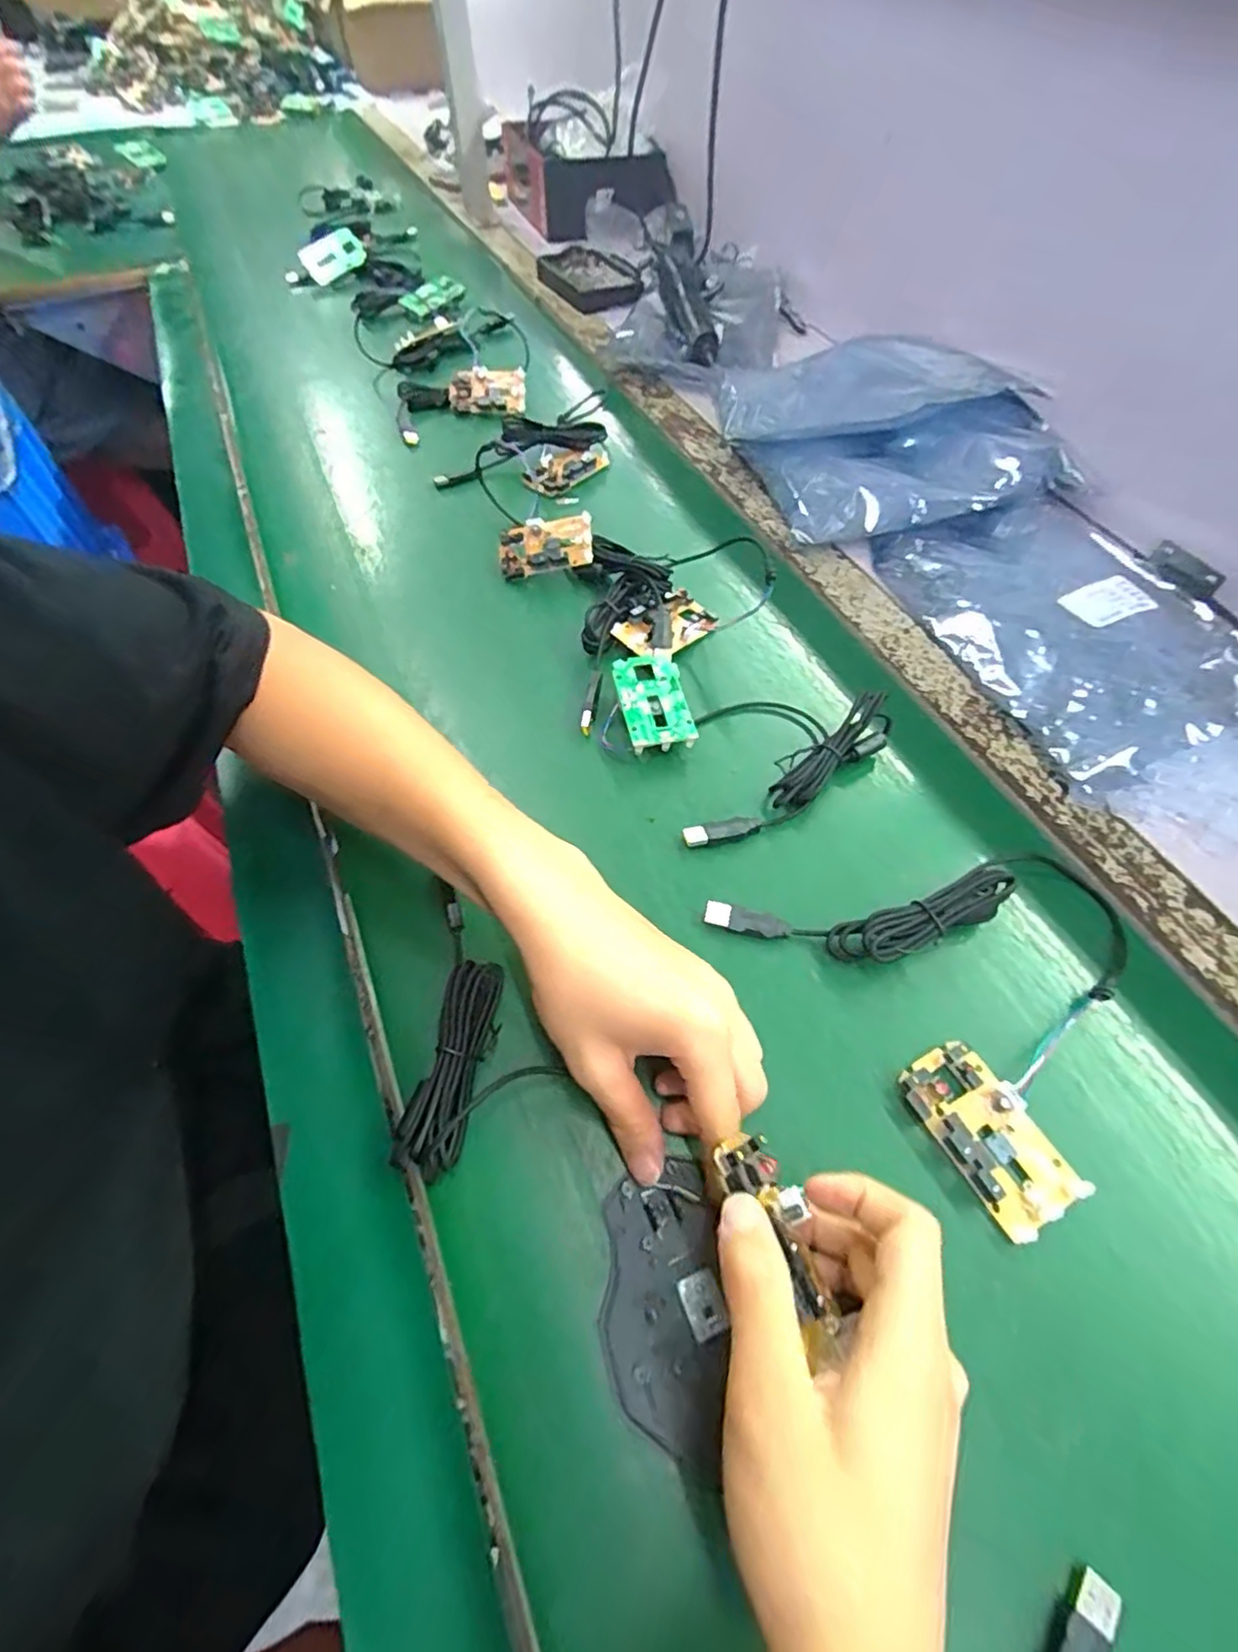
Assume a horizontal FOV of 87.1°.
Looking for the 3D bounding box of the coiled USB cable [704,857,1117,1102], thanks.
[{"bbox_3d":[0.174,0.077,0.344,0.230,0.022,0.119,-7,57,-6],"label":"coiled USB cable"}]

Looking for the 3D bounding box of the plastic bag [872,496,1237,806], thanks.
[{"bbox_3d":[0.336,-0.160,0.481,0.185,0.042,0.275,-16,58,-11],"label":"plastic bag"}]

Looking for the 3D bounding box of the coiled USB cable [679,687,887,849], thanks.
[{"bbox_3d":[0.094,-0.051,0.421,0.157,0.026,0.096,-27,61,-17],"label":"coiled USB cable"}]

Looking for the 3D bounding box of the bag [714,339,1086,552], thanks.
[{"bbox_3d":[0.240,-0.365,0.599,0.240,0.061,0.234,-11,58,-8],"label":"bag"}]

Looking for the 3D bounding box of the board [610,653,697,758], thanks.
[{"bbox_3d":[0.022,-0.082,0.443,0.045,0.019,0.080,-8,57,-6],"label":"board"}]

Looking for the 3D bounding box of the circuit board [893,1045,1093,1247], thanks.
[{"bbox_3d":[0.173,0.144,0.305,0.044,0.016,0.079,-27,61,-17],"label":"circuit board"}]

